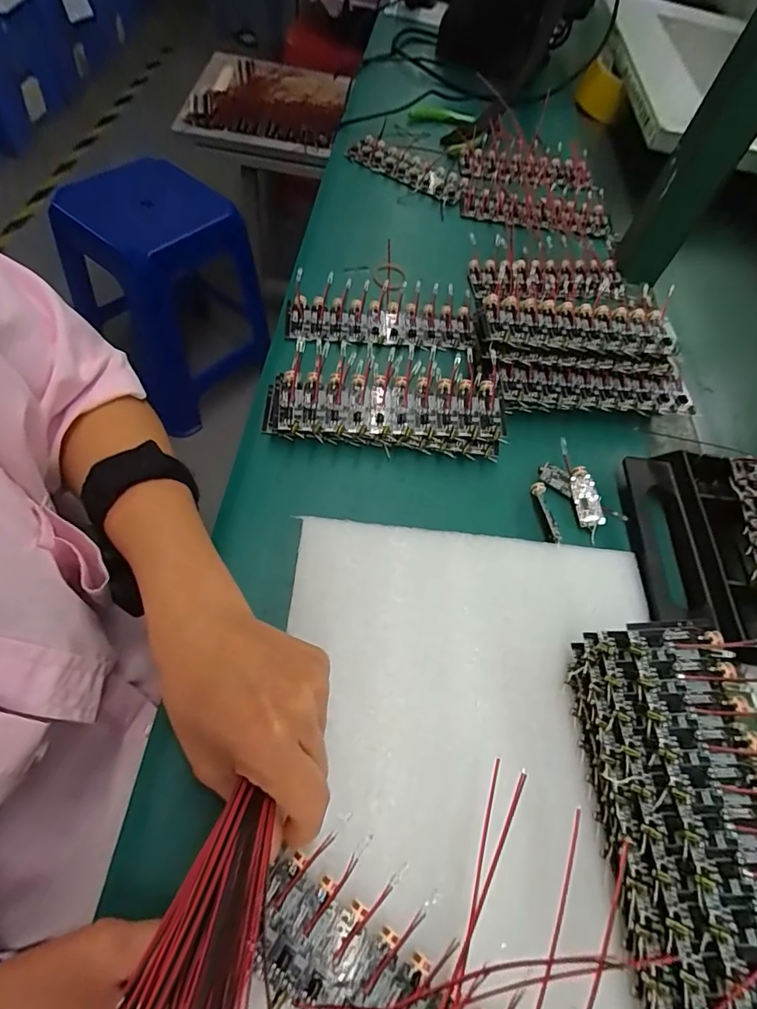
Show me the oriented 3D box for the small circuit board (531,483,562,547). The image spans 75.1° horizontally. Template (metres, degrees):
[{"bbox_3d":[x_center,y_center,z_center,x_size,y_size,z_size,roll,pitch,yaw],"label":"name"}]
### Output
[{"bbox_3d":[0.116,0.007,0.339,0.008,0.009,0.049,-5,61,-7],"label":"small circuit board"}]

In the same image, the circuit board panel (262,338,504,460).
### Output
[{"bbox_3d":[0.005,-0.072,0.353,0.165,0.026,0.062,6,60,0],"label":"circuit board panel"}]

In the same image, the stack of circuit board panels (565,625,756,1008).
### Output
[{"bbox_3d":[0.141,0.142,0.225,0.073,0.025,0.166,-7,58,9],"label":"stack of circuit board panels"}]

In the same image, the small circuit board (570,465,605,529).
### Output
[{"bbox_3d":[0.145,-0.005,0.346,0.016,0.004,0.042,-11,72,11],"label":"small circuit board"}]

